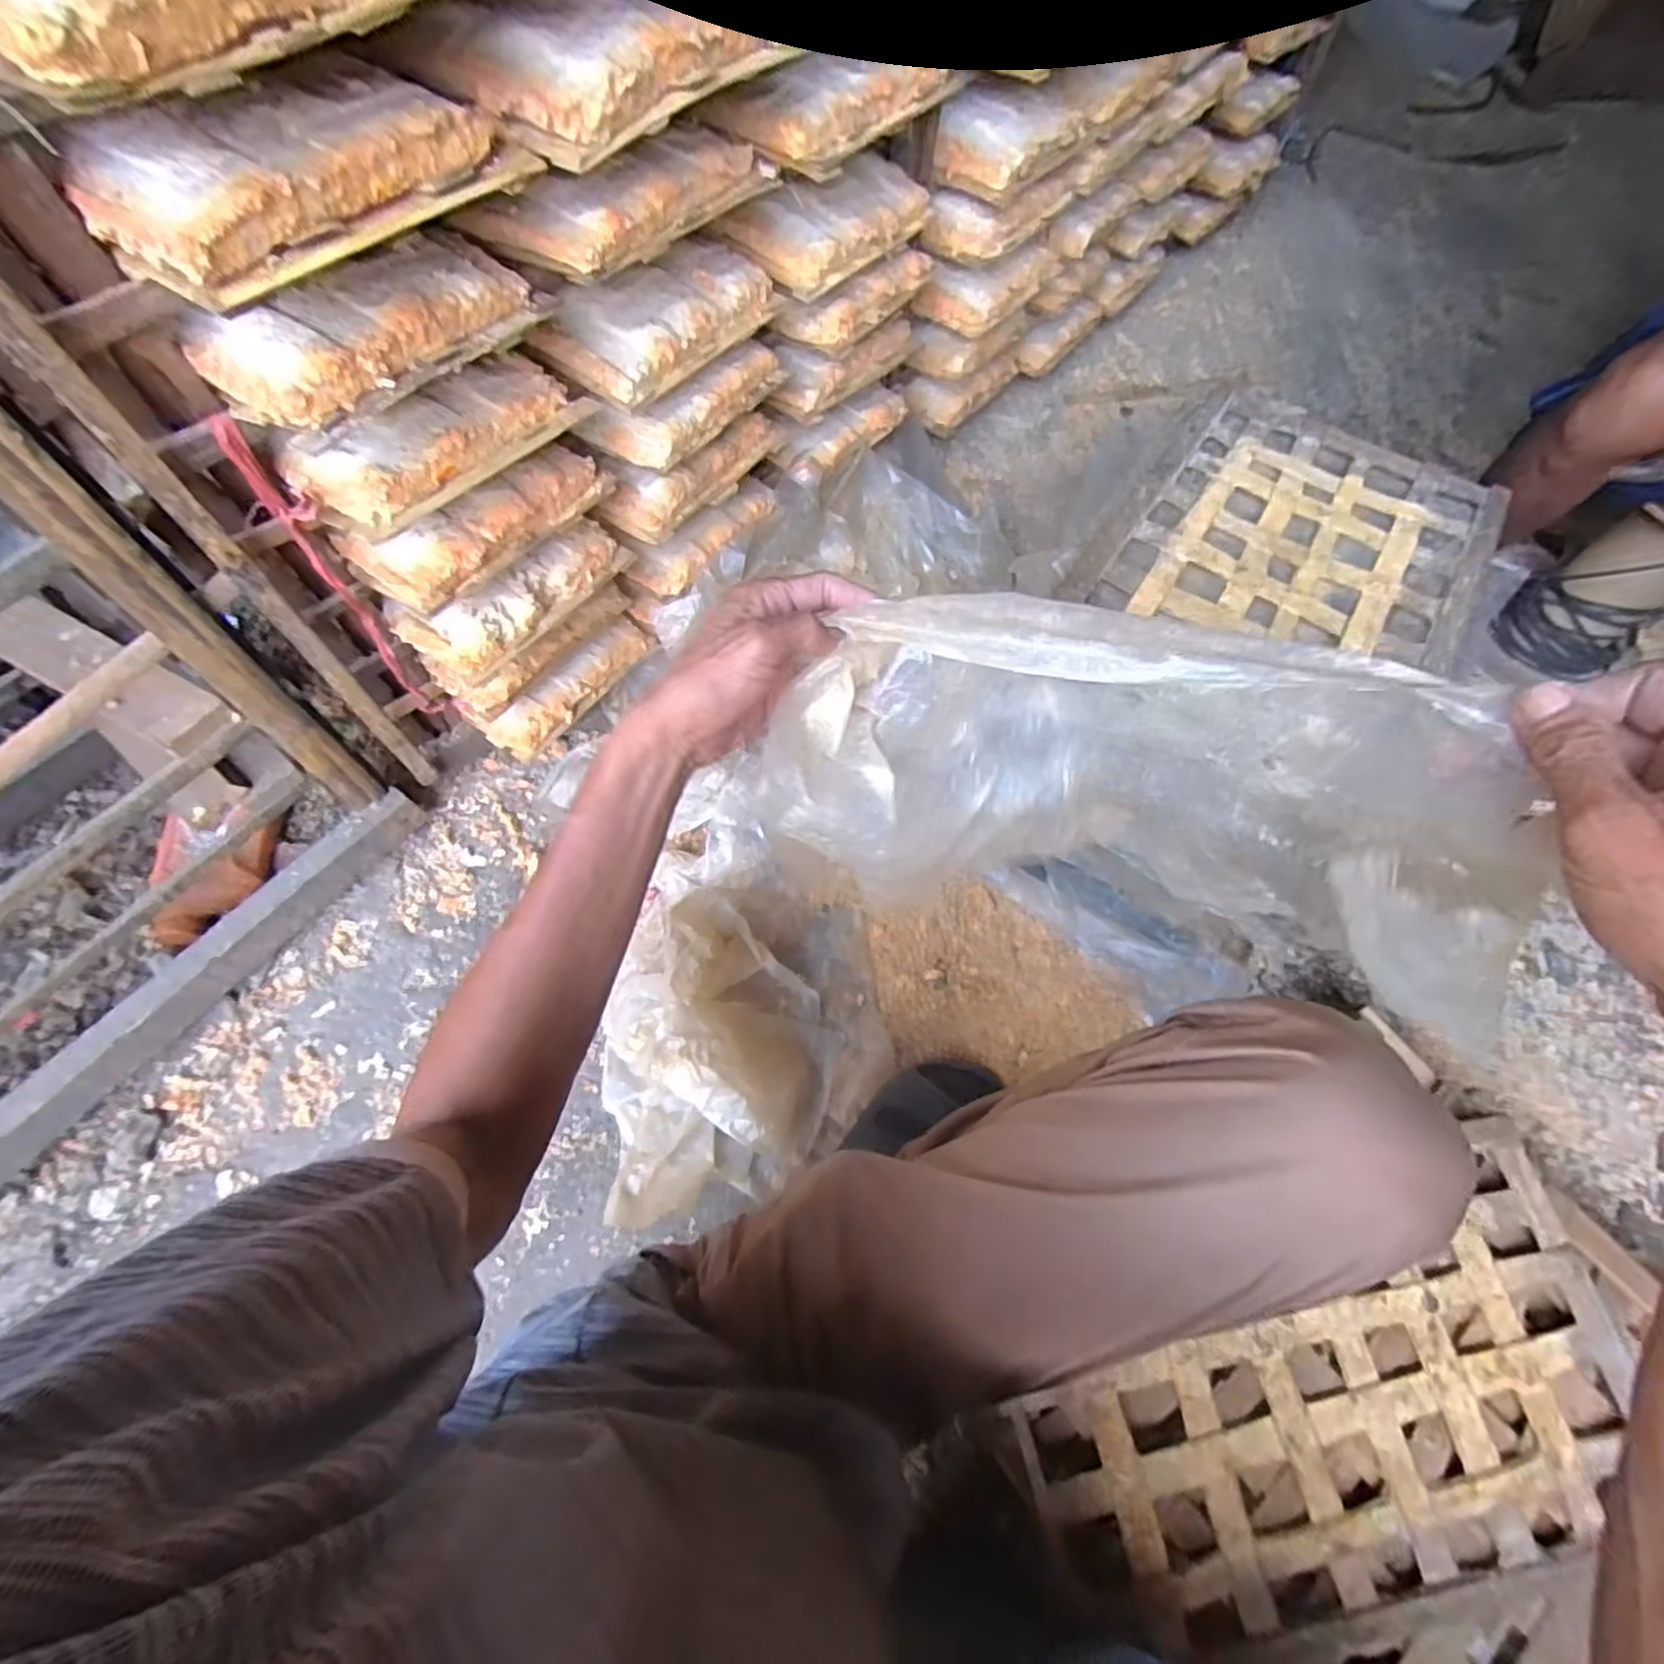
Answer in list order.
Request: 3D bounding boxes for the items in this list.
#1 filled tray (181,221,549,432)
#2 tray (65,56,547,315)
[{"bbox_3d":[-0.320,-0.357,0.500,0.102,0.044,0.215,33,69,12],"label":"filled tray"},{"bbox_3d":[-0.311,-0.402,0.431,0.120,0.049,0.244,38,70,14],"label":"tray"}]

